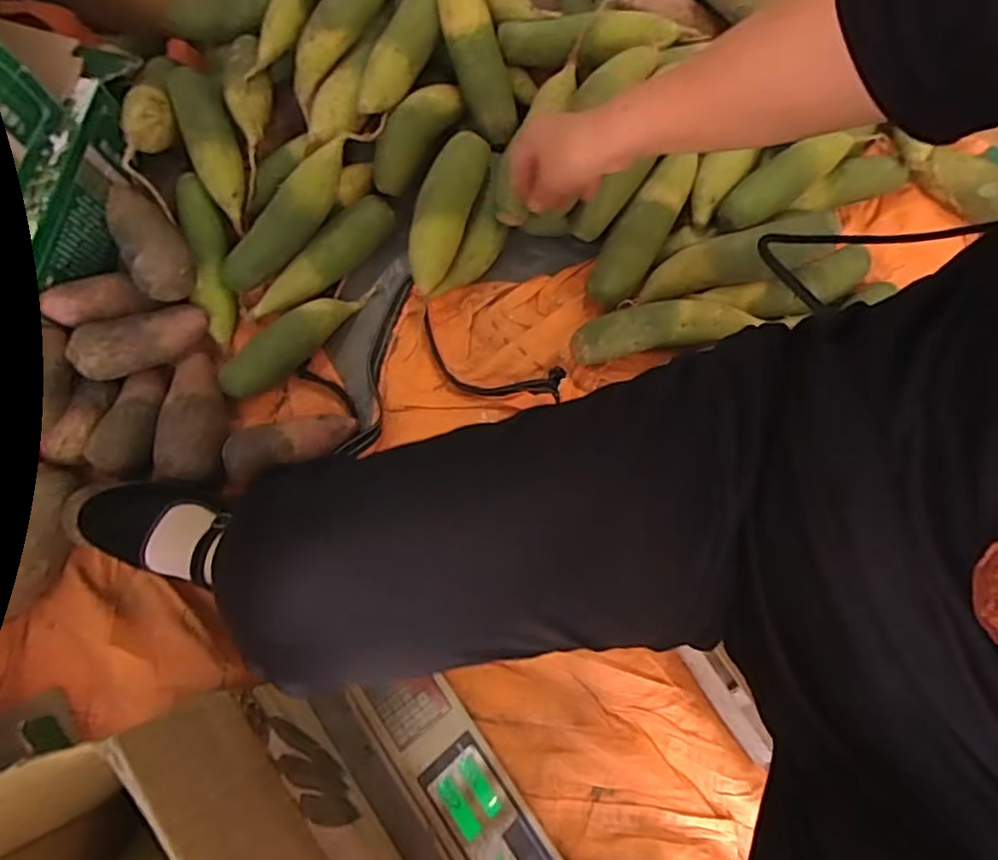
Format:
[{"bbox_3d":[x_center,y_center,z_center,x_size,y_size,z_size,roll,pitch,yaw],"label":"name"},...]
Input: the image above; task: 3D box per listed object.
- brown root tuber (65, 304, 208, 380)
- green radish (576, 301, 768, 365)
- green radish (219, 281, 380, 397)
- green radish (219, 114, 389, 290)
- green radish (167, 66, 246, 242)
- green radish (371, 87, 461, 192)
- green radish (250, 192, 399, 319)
[{"bbox_3d":[-0.408,-0.104,0.693,0.144,0.052,0.055,-24,77,-19],"label":"brown root tuber"},{"bbox_3d":[0.184,-0.119,0.708,0.199,0.053,0.061,-8,77,0],"label":"green radish"},{"bbox_3d":[-0.236,-0.115,0.720,0.213,0.046,0.052,-43,79,-8],"label":"green radish"},{"bbox_3d":[-0.231,-0.257,0.709,0.249,0.061,0.050,-43,79,13],"label":"green radish"},{"bbox_3d":[-0.347,-0.350,0.743,0.058,0.047,0.204,-23,77,-4],"label":"green radish"},{"bbox_3d":[-0.104,-0.359,0.738,0.046,0.052,0.152,38,93,9],"label":"green radish"},{"bbox_3d":[-0.208,-0.203,0.730,0.203,0.048,0.046,-44,79,-8],"label":"green radish"}]

